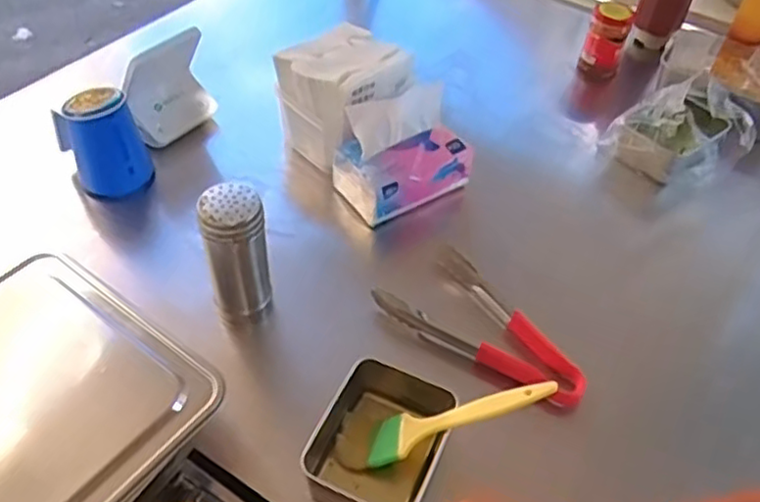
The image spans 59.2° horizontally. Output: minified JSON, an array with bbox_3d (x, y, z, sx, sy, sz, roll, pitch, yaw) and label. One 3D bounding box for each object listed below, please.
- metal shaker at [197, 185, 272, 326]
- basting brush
[{"bbox_3d":[-0.147,0.006,0.688,0.059,0.155,0.051,-15,49,-18],"label":"metal shaker"},{"bbox_3d":[0.069,0.146,0.589,0.178,0.016,0.045,-24,42,20],"label":"basting brush"}]

